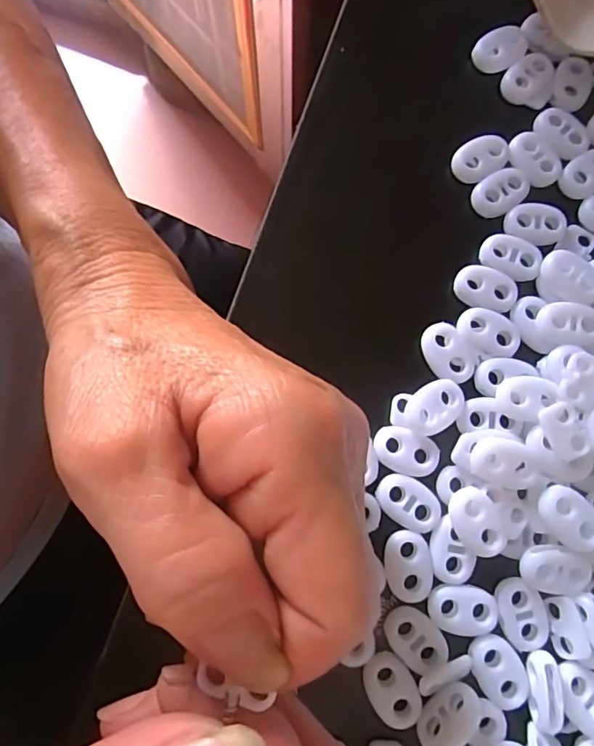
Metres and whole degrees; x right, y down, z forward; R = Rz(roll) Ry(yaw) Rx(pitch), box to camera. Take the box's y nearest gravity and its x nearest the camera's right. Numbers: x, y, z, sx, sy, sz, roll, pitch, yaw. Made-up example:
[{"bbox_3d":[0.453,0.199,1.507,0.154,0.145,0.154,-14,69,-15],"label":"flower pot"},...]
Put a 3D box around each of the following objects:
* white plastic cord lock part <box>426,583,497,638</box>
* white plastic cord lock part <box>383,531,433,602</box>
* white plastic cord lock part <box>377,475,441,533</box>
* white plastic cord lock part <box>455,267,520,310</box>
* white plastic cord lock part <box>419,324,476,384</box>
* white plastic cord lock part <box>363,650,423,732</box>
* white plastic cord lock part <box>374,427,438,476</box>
[{"bbox_3d":[0.054,0.077,0.166,0.022,0.004,0.015,7,79,3],"label":"white plastic cord lock part"},{"bbox_3d":[0.037,0.064,0.168,0.015,0.004,0.022,-7,79,0],"label":"white plastic cord lock part"},{"bbox_3d":[0.038,0.043,0.172,0.022,0.004,0.015,38,82,8],"label":"white plastic cord lock part"},{"bbox_3d":[0.069,-0.031,0.187,0.022,0.004,0.015,17,80,2],"label":"white plastic cord lock part"},{"bbox_3d":[0.053,-0.007,0.181,0.015,0.004,0.022,-34,80,-5],"label":"white plastic cord lock part"},{"bbox_3d":[0.030,0.101,0.161,0.015,0.004,0.022,-27,81,-5],"label":"white plastic cord lock part"},{"bbox_3d":[0.037,0.027,0.176,0.022,0.004,0.014,22,80,5],"label":"white plastic cord lock part"}]

